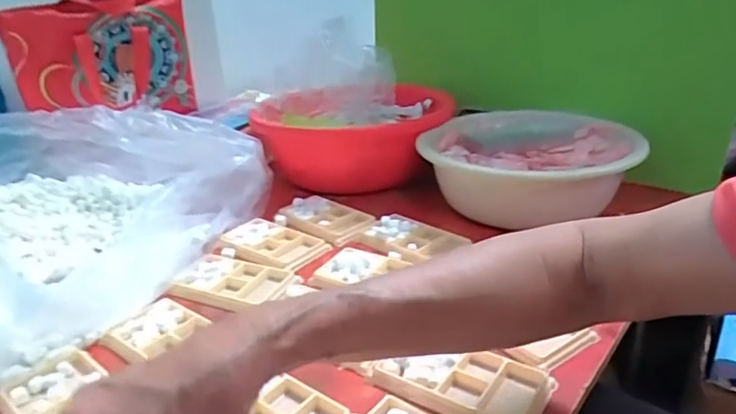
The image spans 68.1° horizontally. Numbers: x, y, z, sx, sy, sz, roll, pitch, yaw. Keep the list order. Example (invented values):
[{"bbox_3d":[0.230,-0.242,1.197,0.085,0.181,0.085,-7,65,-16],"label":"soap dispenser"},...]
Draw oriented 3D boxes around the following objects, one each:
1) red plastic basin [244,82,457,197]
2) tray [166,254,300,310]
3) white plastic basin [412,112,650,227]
[{"bbox_3d":[-0.023,-0.122,0.878,0.291,0.108,0.284,6,27,19],"label":"red plastic basin"},{"bbox_3d":[-0.148,0.083,0.601,0.123,0.020,0.075,8,27,22],"label":"tray"},{"bbox_3d":[0.206,-0.057,0.724,0.268,0.077,0.268,-3,25,1],"label":"white plastic basin"}]

